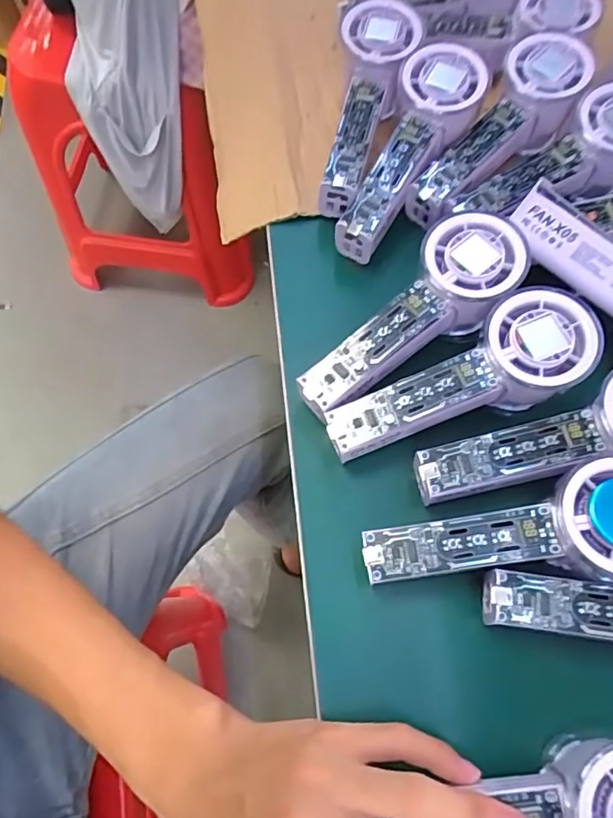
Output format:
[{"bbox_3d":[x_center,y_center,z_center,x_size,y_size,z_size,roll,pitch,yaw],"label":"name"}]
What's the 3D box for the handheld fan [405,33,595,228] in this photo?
[{"bbox_3d":[0.127,-0.185,0.371,0.151,0.035,0.056,-45,75,0],"label":"handheld fan"}]

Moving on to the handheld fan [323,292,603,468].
[{"bbox_3d":[0.085,-0.012,0.304,0.149,0.033,0.055,-24,70,6],"label":"handheld fan"}]

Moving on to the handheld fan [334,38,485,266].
[{"bbox_3d":[0.064,-0.167,0.360,0.048,0.029,0.146,29,88,10],"label":"handheld fan"}]

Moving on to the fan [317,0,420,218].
[{"bbox_3d":[0.039,-0.211,0.376,0.047,0.029,0.158,14,83,4],"label":"fan"}]

